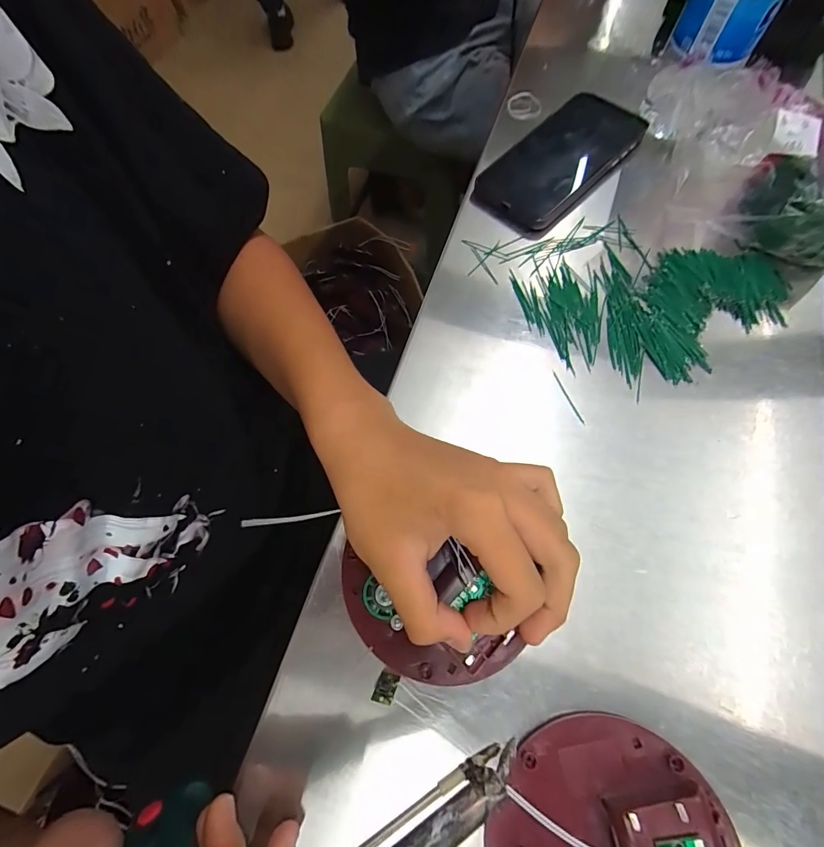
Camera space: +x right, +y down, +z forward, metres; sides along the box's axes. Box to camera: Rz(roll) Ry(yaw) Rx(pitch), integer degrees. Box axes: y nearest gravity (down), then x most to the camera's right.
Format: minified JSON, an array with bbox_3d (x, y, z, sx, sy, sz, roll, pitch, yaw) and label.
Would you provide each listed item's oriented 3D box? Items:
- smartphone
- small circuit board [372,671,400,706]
[{"bbox_3d":[0.134,-0.235,0.356,0.080,0.016,0.158,43,81,14],"label":"smartphone"},{"bbox_3d":[-0.015,0.147,0.222,0.011,0.004,0.015,12,39,14],"label":"small circuit board"}]

